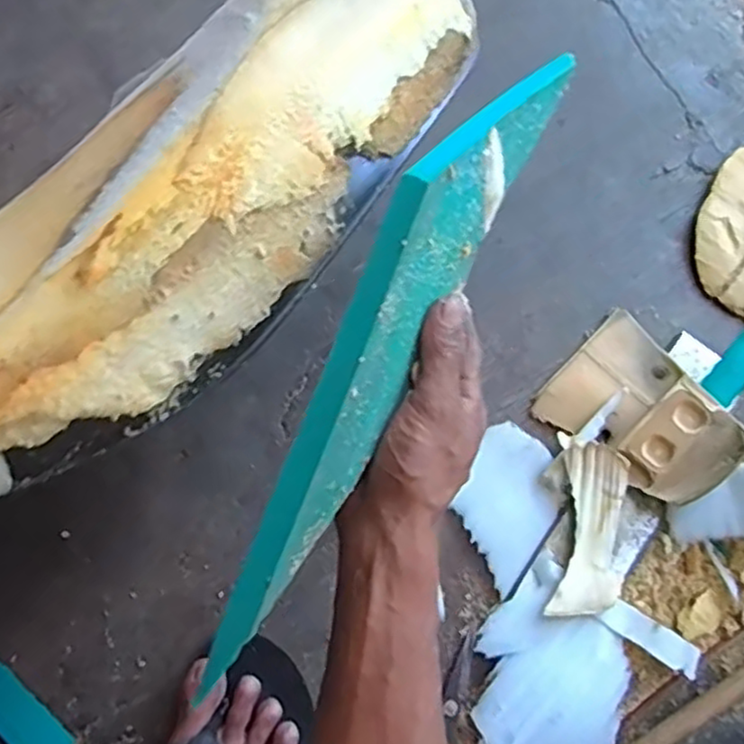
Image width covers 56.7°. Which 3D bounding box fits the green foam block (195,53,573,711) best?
[{"bbox_3d":[0.010,-0.031,0.362,0.017,0.071,0.386,18,69,36],"label":"green foam block"}]

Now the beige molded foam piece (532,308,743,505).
[{"bbox_3d":[0.240,0.033,0.598,0.151,0.052,0.119,43,79,9],"label":"beige molded foam piece"}]

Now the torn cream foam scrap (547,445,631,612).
[{"bbox_3d":[0.184,0.134,0.583,0.054,0.026,0.141,10,76,1],"label":"torn cream foam scrap"}]

